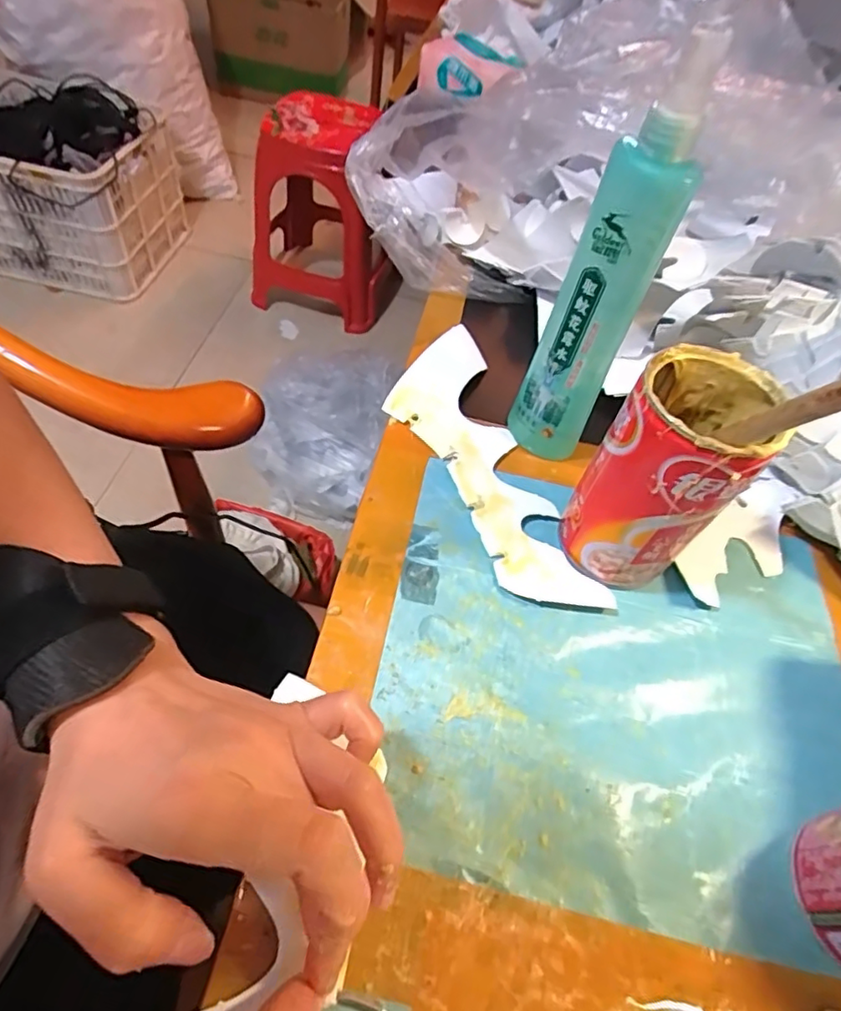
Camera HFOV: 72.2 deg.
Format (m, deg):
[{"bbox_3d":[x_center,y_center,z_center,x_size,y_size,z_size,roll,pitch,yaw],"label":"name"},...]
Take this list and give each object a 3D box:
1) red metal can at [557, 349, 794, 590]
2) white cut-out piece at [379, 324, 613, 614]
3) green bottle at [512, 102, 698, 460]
[{"bbox_3d":[0.120,-0.011,0.290,0.061,0.123,0.060,3,54,-3],"label":"red metal can"},{"bbox_3d":[0.035,-0.027,0.360,0.071,0.010,0.214,-15,61,-10],"label":"white cut-out piece"},{"bbox_3d":[0.090,-0.101,0.307,0.045,0.190,0.033,29,57,15],"label":"green bottle"}]

